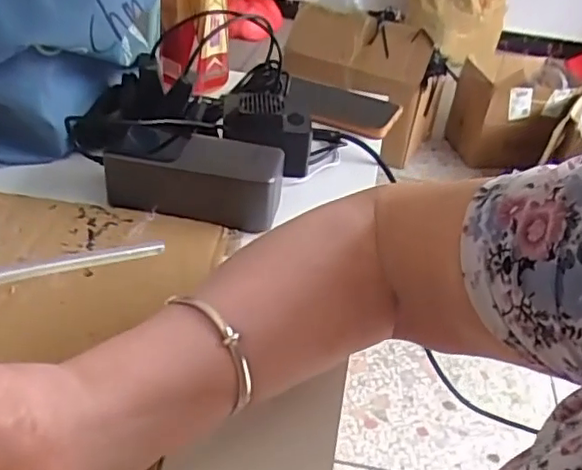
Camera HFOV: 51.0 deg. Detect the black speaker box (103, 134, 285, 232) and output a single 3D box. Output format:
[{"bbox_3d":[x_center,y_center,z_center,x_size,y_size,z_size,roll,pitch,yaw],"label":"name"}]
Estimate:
[{"bbox_3d":[-0.069,-0.046,0.466,0.131,0.047,0.052,8,36,2],"label":"black speaker box"}]

